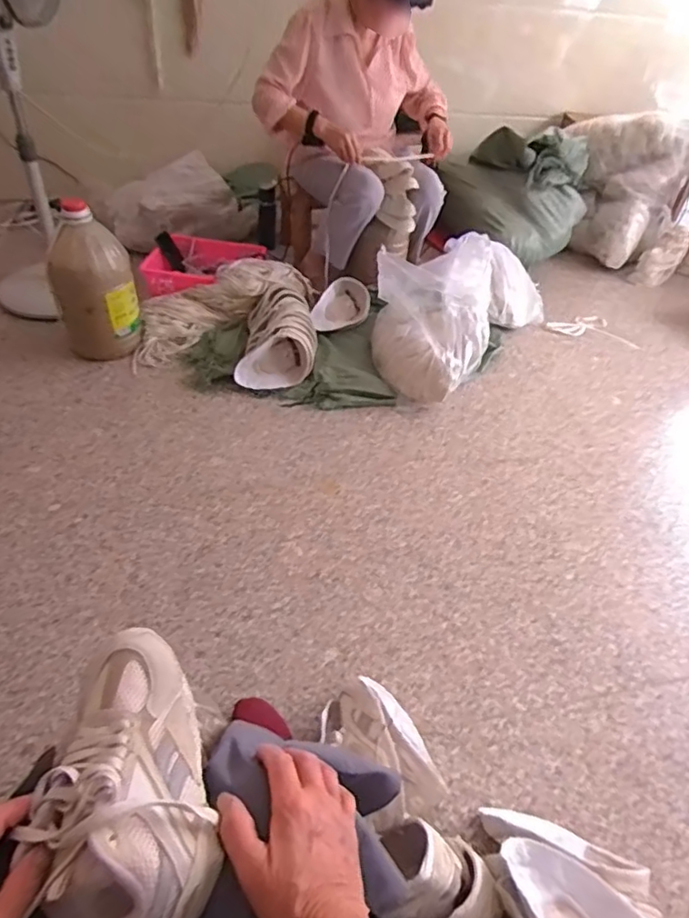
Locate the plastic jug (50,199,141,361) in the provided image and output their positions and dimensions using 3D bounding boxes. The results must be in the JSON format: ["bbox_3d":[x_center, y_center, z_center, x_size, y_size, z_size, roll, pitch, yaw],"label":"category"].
[{"bbox_3d":[-0.616,-0.415,1.410,0.186,0.376,0.154,-11,46,-19],"label":"plastic jug"}]

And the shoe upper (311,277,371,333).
[{"bbox_3d":[-0.002,-0.460,1.701,0.119,0.100,0.247,23,45,17],"label":"shoe upper"}]

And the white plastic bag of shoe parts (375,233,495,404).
[{"bbox_3d":[0.233,-0.391,1.553,0.328,0.271,0.363,17,44,10],"label":"white plastic bag of shoe parts"}]

